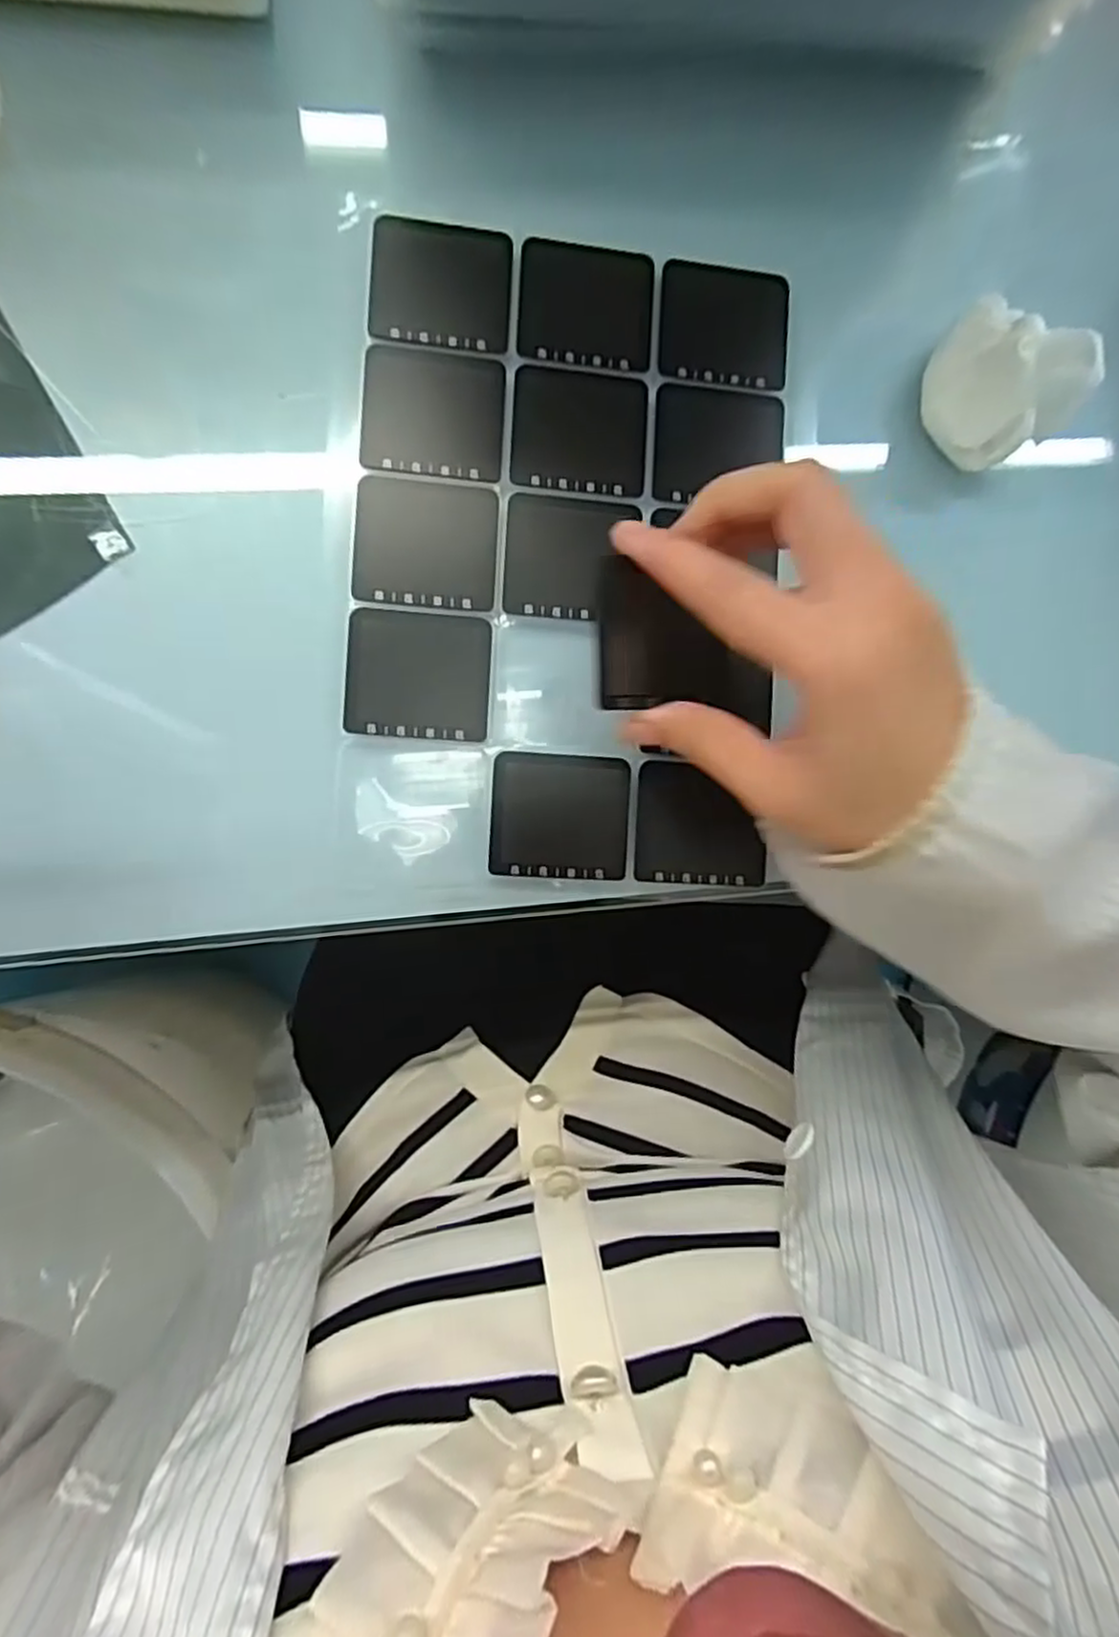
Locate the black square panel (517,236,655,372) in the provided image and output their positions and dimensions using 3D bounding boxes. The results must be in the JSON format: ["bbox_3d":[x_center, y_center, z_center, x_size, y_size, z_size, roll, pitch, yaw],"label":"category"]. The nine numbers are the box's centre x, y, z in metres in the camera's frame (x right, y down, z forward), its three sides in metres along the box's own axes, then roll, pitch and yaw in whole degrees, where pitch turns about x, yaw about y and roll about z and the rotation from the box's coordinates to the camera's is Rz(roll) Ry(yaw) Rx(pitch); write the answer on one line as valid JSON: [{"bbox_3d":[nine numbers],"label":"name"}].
[{"bbox_3d":[0.011,-0.213,0.296,0.055,0.004,0.051,2,88,-6],"label":"black square panel"}]

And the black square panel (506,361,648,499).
[{"bbox_3d":[0.008,-0.159,0.295,0.055,0.004,0.049,2,88,-6],"label":"black square panel"}]

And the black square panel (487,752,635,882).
[{"bbox_3d":[0.001,-0.001,0.290,0.055,0.004,0.049,3,88,-6],"label":"black square panel"}]

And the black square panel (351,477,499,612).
[{"bbox_3d":[-0.053,-0.110,0.287,0.055,0.004,0.050,3,88,-6],"label":"black square panel"}]

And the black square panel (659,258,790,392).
[{"bbox_3d":[0.070,-0.209,0.304,0.055,0.004,0.051,3,88,-6],"label":"black square panel"}]

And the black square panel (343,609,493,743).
[{"bbox_3d":[-0.056,-0.057,0.284,0.056,0.004,0.049,3,88,-6],"label":"black square panel"}]

